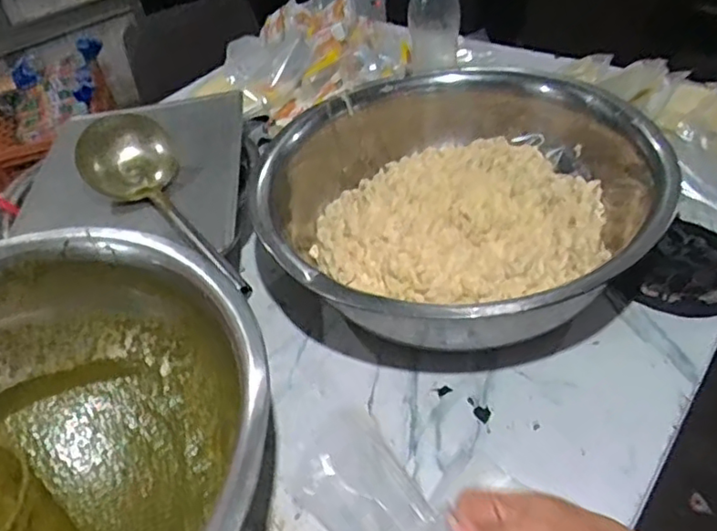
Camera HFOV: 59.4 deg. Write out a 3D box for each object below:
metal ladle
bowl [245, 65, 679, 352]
[{"bbox_3d":[-0.269,-0.072,0.842,0.135,0.094,0.384,-25,45,-18],"label":"metal ladle"},{"bbox_3d":[0.127,-0.085,0.882,0.492,0.182,0.490,-4,43,4],"label":"bowl"}]

